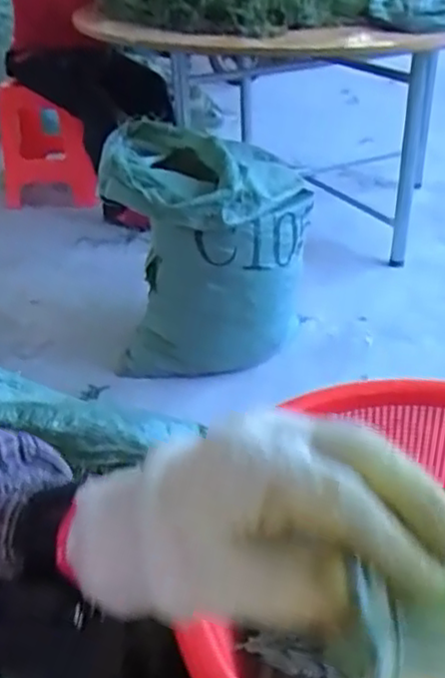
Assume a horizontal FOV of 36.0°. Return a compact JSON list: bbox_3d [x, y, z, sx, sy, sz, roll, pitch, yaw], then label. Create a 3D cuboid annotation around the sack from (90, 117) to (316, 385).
[{"bbox_3d":[-0.034,-0.224,1.621,0.449,0.459,0.343,-3,33,0],"label":"sack"}]

